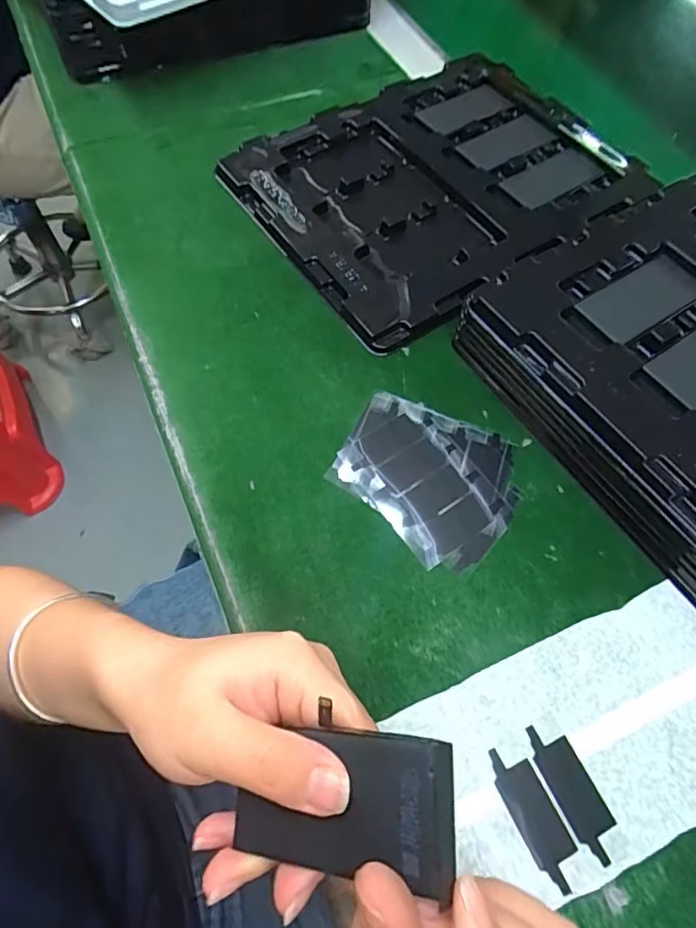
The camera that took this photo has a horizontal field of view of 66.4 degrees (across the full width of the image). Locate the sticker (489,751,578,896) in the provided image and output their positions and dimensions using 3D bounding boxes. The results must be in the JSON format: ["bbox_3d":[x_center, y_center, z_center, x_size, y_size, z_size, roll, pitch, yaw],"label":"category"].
[{"bbox_3d":[0.081,0.151,0.231,0.019,0.004,0.054,-22,66,-15],"label":"sticker"}]

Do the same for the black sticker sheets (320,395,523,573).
[{"bbox_3d":[0.045,0.007,0.302,0.099,0.005,0.085,27,68,13],"label":"black sticker sheets"}]

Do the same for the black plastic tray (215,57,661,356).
[{"bbox_3d":[0.064,-0.214,0.400,0.257,0.013,0.216,-32,68,-13],"label":"black plastic tray"}]

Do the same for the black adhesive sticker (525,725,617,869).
[{"bbox_3d":[0.099,0.143,0.234,0.019,0.004,0.054,-24,67,-10],"label":"black adhesive sticker"}]

